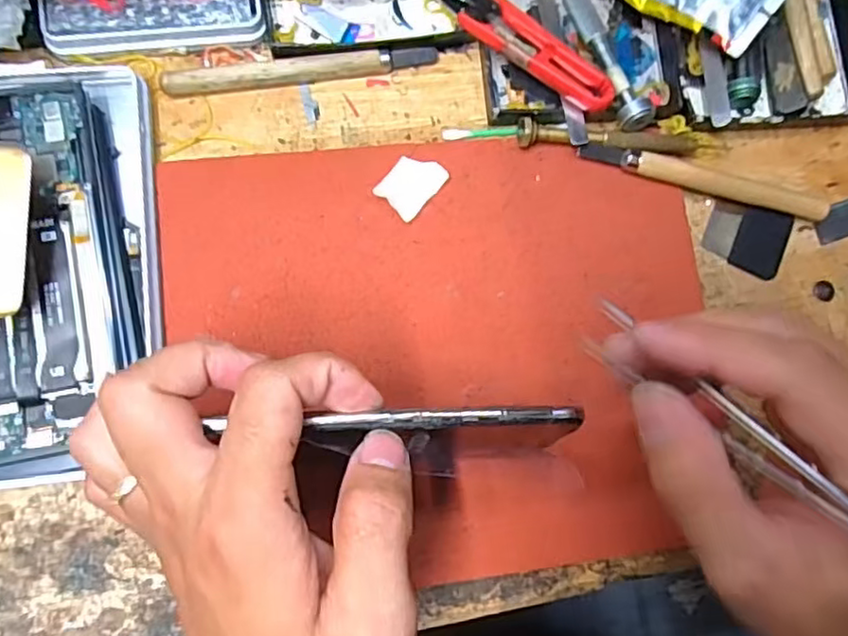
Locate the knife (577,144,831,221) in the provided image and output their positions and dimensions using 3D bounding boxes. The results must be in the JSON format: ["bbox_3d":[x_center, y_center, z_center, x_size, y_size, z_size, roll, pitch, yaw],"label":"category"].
[{"bbox_3d":[0.140,-0.068,0.318,0.126,0.015,0.011,14,80,-4],"label":"knife"}]

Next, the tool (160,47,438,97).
[{"bbox_3d":[-0.057,-0.120,0.308,0.130,0.010,0.011,-11,83,-8],"label":"tool"}]

